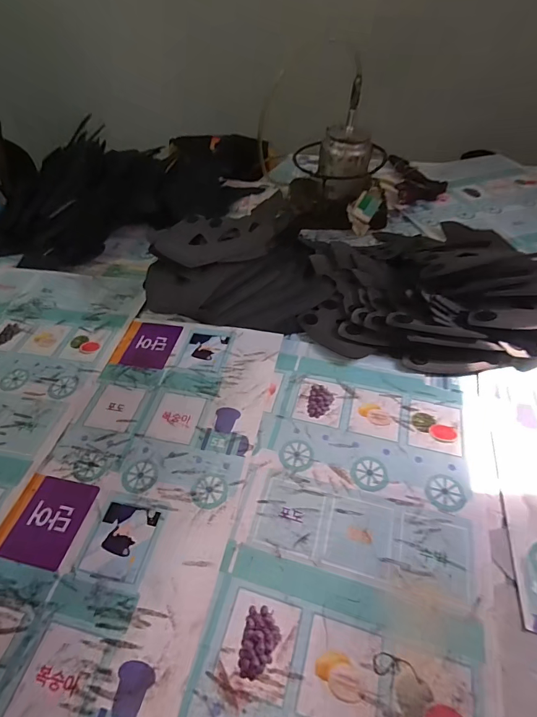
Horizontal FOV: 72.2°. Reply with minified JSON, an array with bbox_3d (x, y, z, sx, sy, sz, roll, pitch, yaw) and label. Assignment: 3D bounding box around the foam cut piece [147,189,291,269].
[{"bbox_3d":[-0.072,-0.202,0.597,0.227,0.037,0.116,-19,51,-15],"label":"foam cut piece"}]

